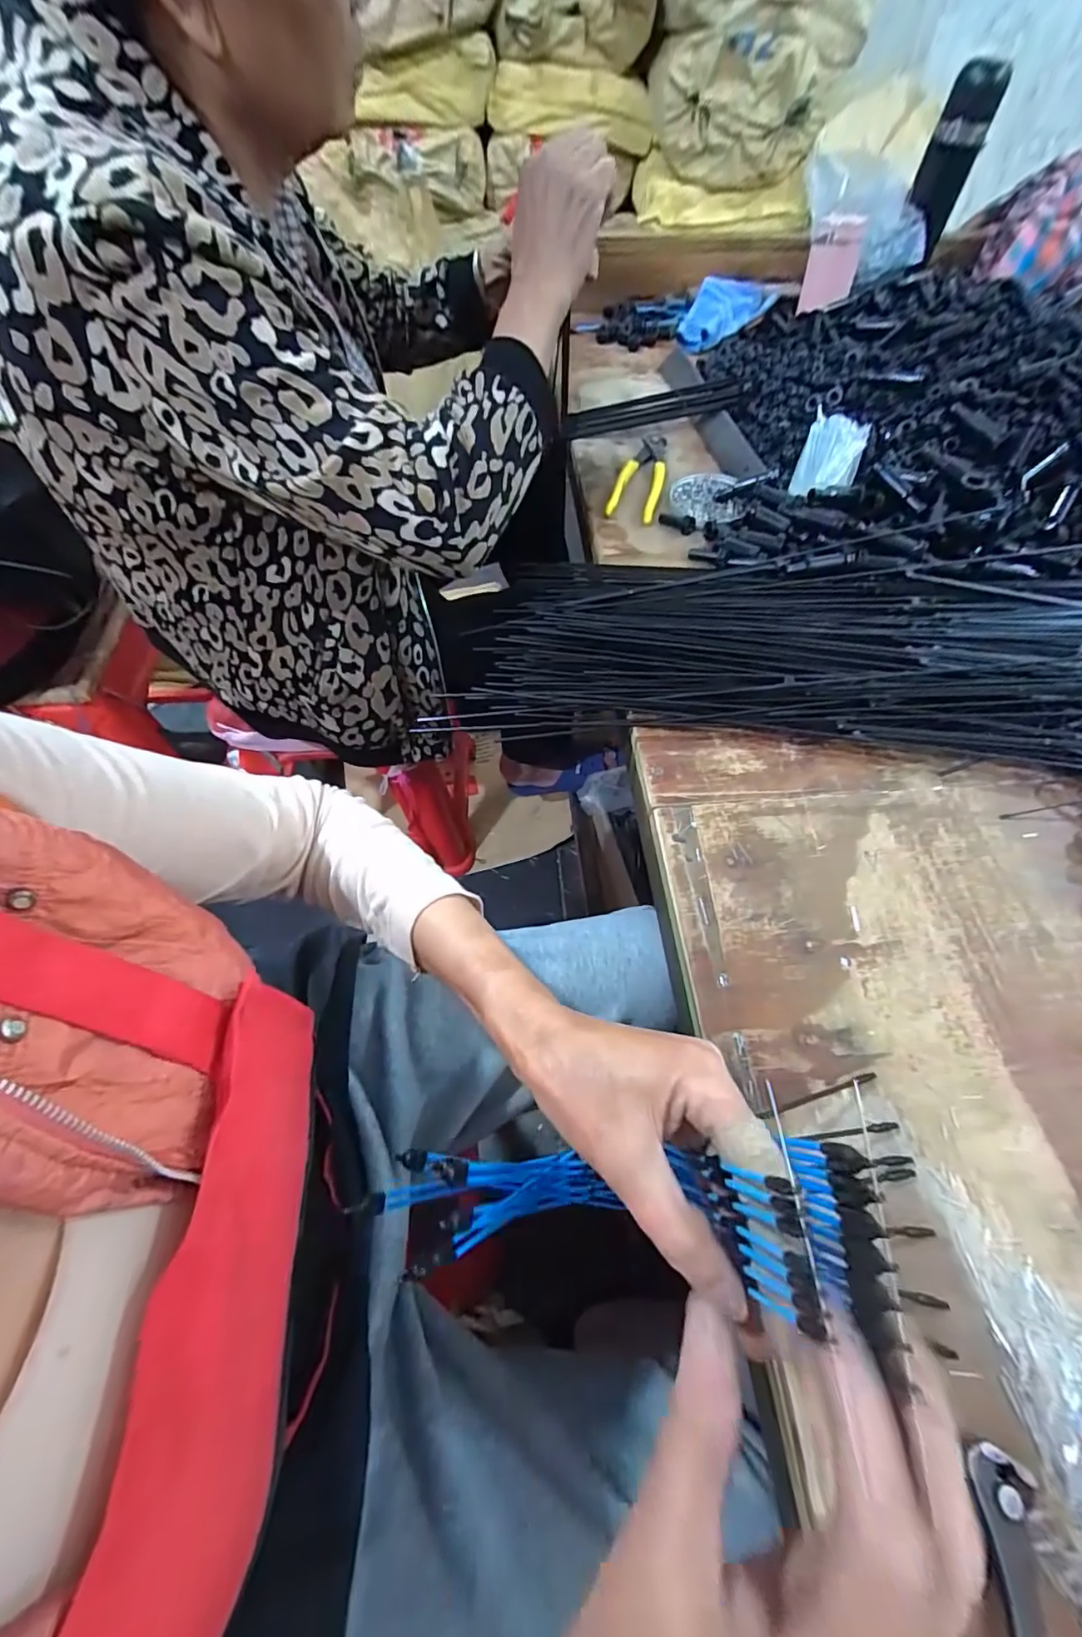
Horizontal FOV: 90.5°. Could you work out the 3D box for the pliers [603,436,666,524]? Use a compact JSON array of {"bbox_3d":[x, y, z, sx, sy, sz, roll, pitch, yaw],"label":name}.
[{"bbox_3d":[0.119,-0.407,0.629,0.052,0.022,0.173,15,62,8],"label":"pliers"}]

